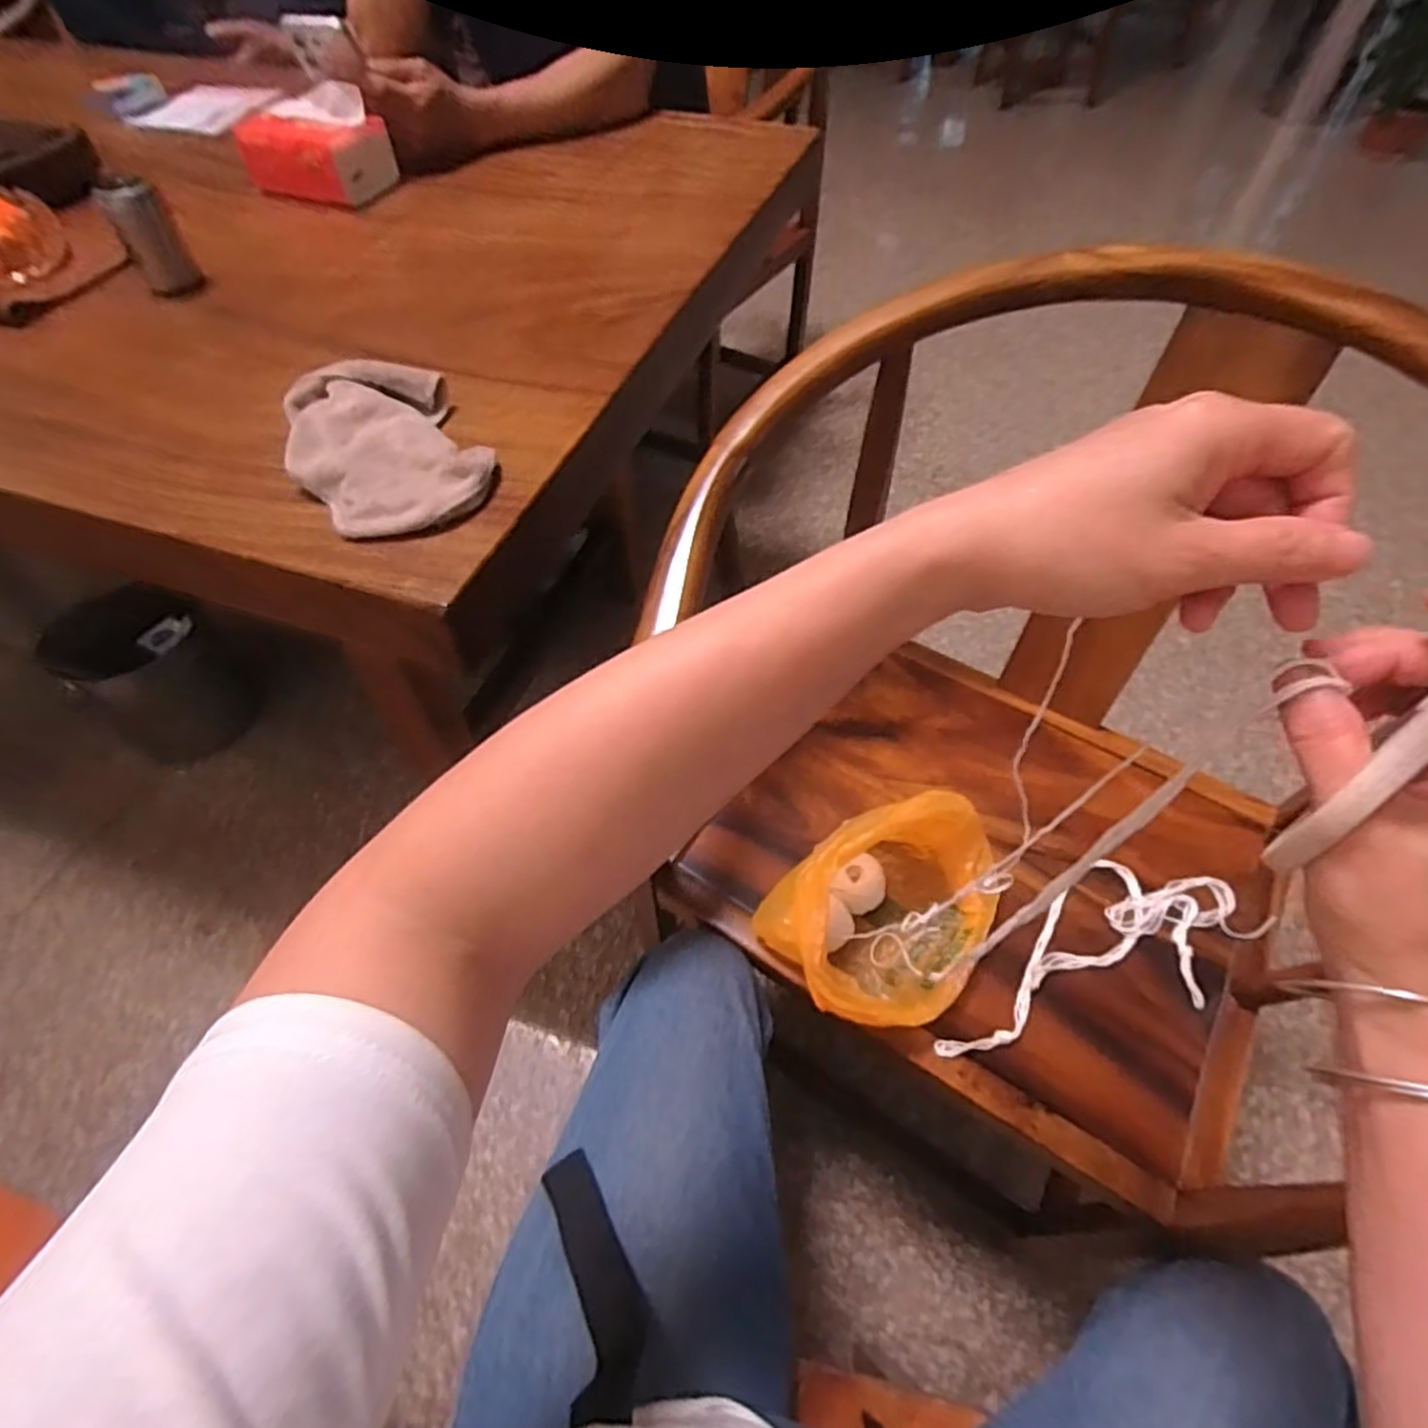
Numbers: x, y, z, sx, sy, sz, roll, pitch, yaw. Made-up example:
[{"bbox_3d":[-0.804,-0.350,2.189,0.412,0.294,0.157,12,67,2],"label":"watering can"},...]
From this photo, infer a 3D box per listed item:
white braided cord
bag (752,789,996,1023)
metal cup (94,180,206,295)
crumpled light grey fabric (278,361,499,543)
[{"bbox_3d":[0.339,0.229,0.644,0.308,0.018,0.130,-32,59,-22],"label":"white braided cord"},{"bbox_3d":[0.155,0.165,0.618,0.202,0.117,0.151,-30,59,-20],"label":"bag"},{"bbox_3d":[-0.500,-0.421,0.660,0.043,0.097,0.043,-29,58,-20],"label":"metal cup"},{"bbox_3d":[-0.233,-0.189,0.521,0.124,0.041,0.169,-28,58,-19],"label":"crumpled light grey fabric"}]

